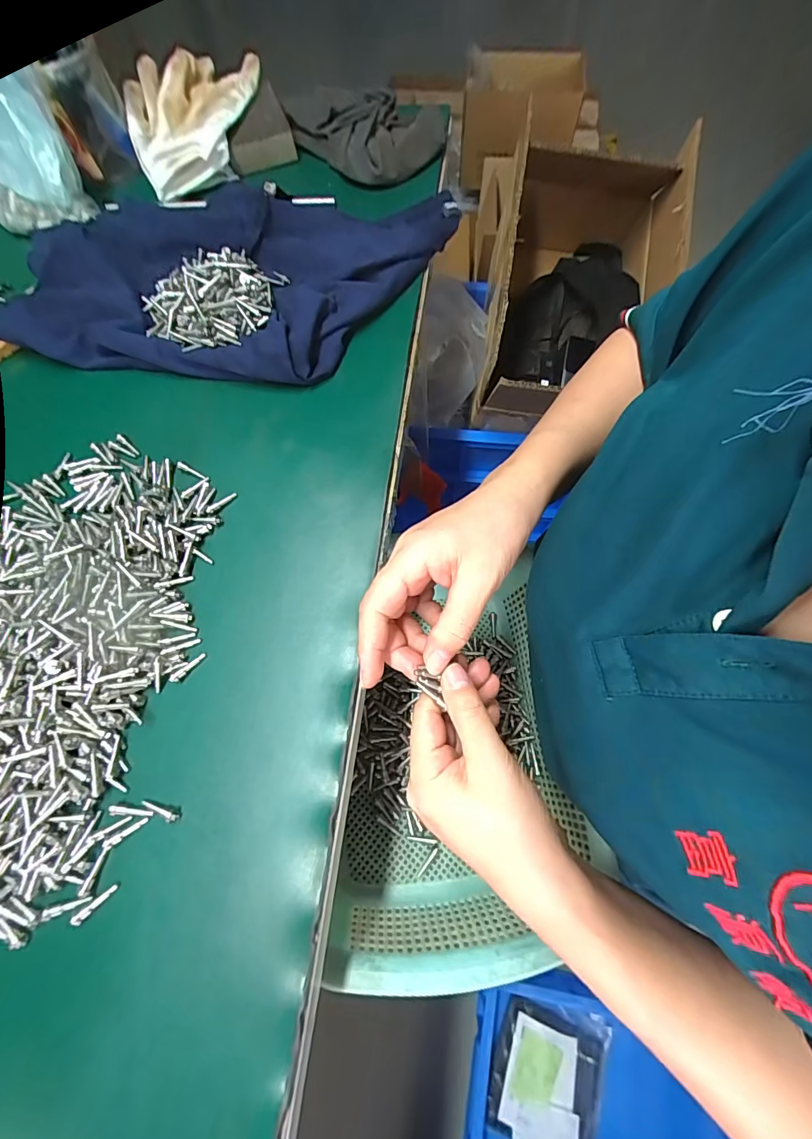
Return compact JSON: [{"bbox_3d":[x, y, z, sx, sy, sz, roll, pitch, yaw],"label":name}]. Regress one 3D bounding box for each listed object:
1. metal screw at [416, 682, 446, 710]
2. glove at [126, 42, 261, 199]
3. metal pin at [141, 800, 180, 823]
[{"bbox_3d":[0.014,0.070,0.245,0.020,0.004,0.004,40,75,-1],"label":"metal screw"},{"bbox_3d":[-0.218,-0.476,0.460,0.143,0.046,0.173,-14,69,-3],"label":"glove"},{"bbox_3d":[-0.141,0.137,0.249,0.025,0.005,0.006,21,72,10],"label":"metal pin"}]

